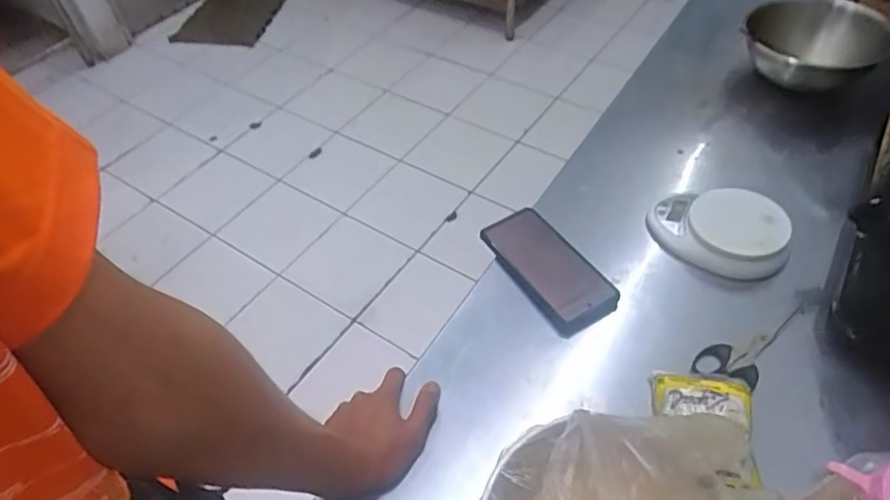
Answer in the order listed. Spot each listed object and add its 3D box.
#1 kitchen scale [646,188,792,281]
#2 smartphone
[{"bbox_3d":[0.315,-0.029,0.691,0.148,0.045,0.115,14,53,15],"label":"kitchen scale"},{"bbox_3d":[0.116,0.019,0.681,0.079,0.018,0.169,-35,54,-5],"label":"smartphone"}]

